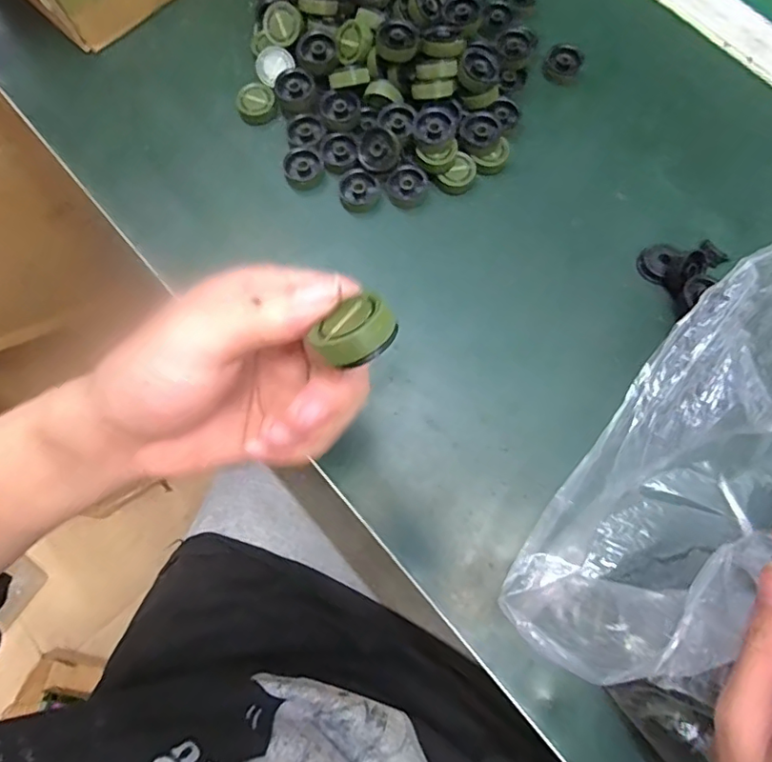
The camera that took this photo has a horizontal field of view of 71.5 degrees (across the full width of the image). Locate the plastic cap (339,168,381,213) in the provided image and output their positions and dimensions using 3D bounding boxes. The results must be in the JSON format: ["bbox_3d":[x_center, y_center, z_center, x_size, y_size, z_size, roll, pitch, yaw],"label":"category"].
[{"bbox_3d":[-0.017,-0.123,0.345,0.024,0.010,0.026,0,75,1],"label":"plastic cap"}]

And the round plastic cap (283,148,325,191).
[{"bbox_3d":[-0.054,-0.139,0.351,0.024,0.007,0.028,-18,75,-4],"label":"round plastic cap"}]

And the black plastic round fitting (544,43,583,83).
[{"bbox_3d":[0.121,-0.217,0.365,0.023,0.013,0.019,20,76,6],"label":"black plastic round fitting"}]

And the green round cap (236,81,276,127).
[{"bbox_3d":[-0.088,-0.188,0.364,0.025,0.012,0.028,-19,75,-4],"label":"green round cap"}]

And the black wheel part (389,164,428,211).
[{"bbox_3d":[0.014,-0.125,0.345,0.023,0.012,0.024,0,75,1],"label":"black wheel part"}]

